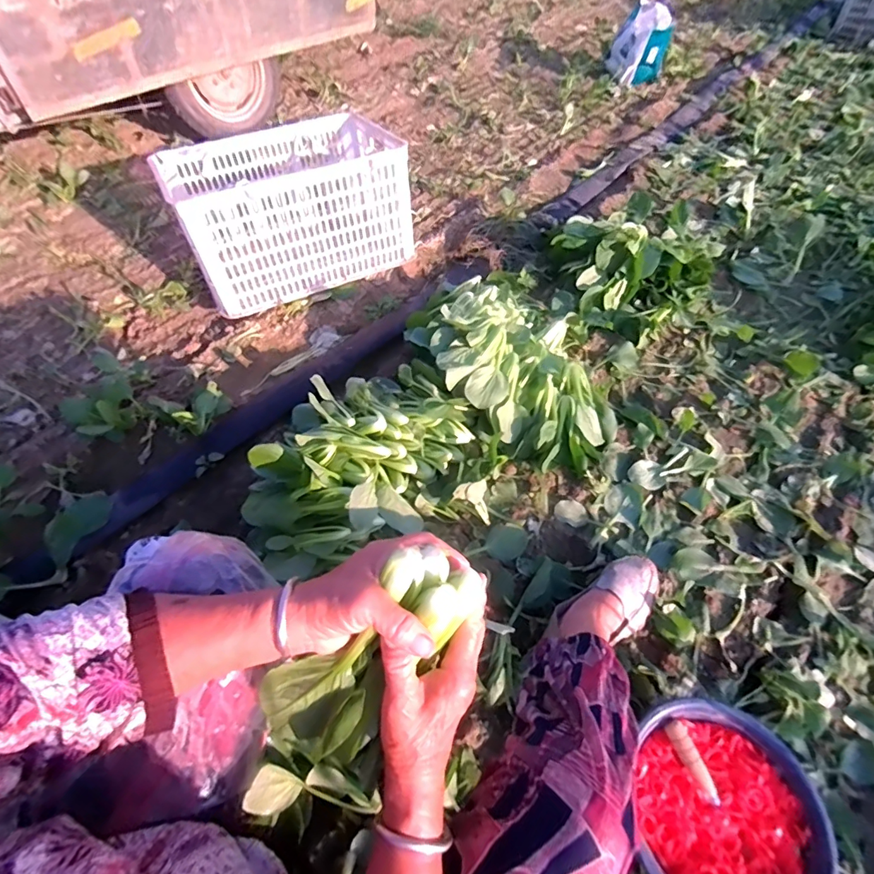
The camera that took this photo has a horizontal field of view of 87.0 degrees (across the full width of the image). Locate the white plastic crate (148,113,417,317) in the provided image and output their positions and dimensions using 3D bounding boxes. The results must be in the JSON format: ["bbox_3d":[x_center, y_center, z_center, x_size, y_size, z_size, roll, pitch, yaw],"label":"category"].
[{"bbox_3d":[-0.403,-0.653,1.318,0.626,0.308,0.456,-31,55,-16],"label":"white plastic crate"}]

